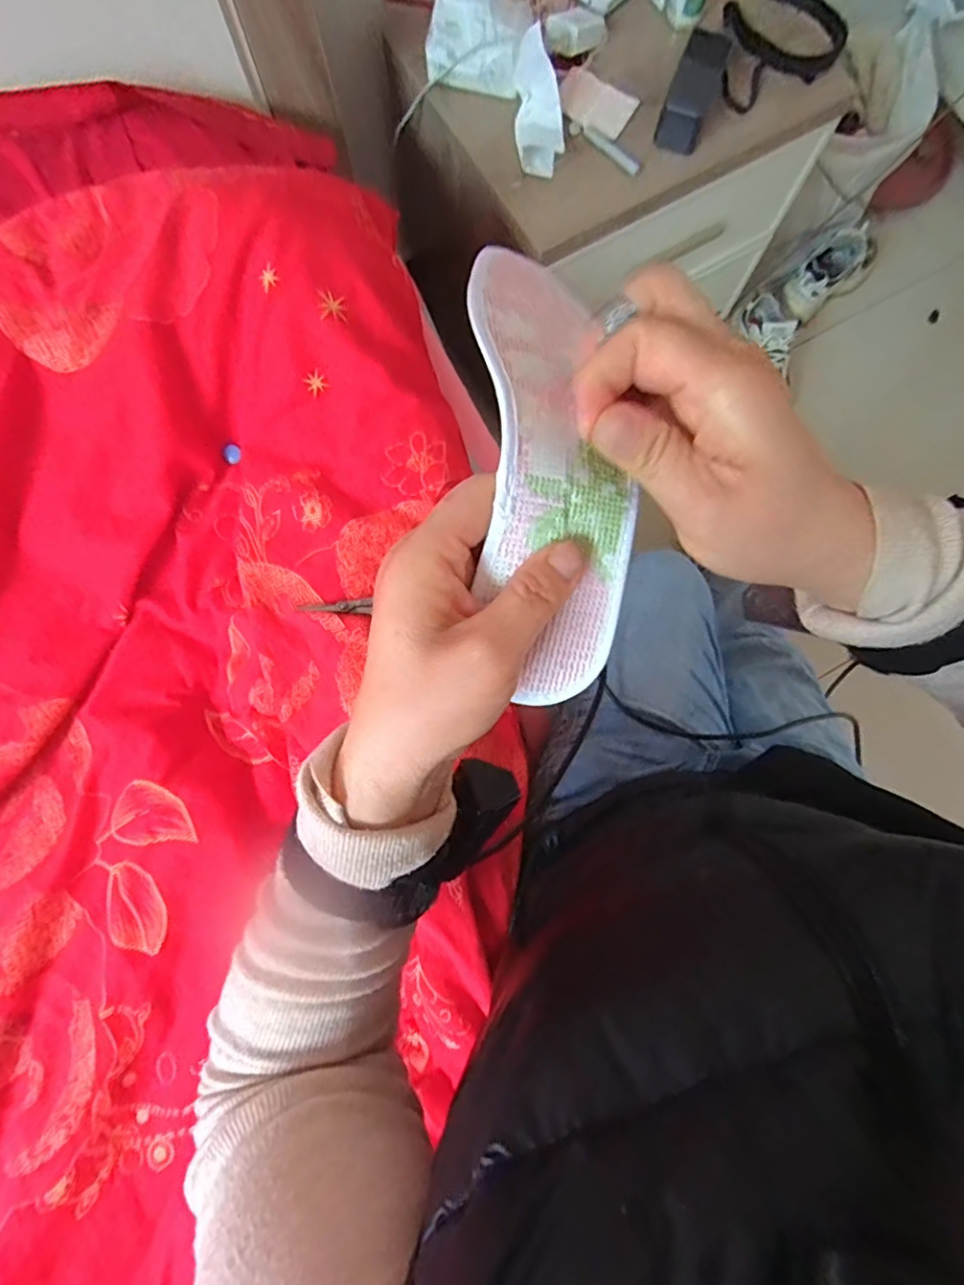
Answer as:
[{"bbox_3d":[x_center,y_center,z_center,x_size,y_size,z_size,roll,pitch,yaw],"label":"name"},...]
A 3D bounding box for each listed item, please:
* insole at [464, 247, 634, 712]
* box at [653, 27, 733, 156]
[{"bbox_3d":[0.026,-0.089,0.255,0.062,0.053,0.222,-6,79,-1],"label":"insole"},{"bbox_3d":[0.263,-0.686,0.719,0.056,0.037,0.152,21,80,4],"label":"box"}]

